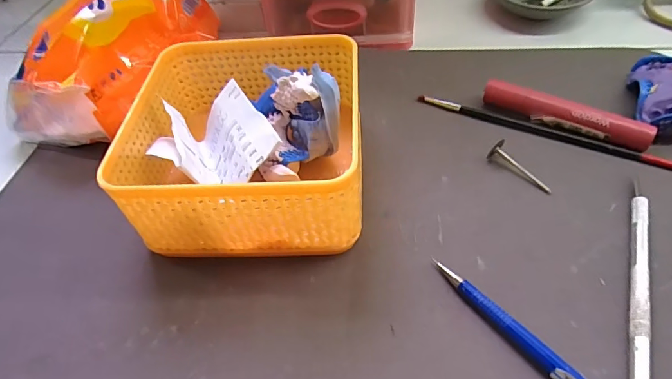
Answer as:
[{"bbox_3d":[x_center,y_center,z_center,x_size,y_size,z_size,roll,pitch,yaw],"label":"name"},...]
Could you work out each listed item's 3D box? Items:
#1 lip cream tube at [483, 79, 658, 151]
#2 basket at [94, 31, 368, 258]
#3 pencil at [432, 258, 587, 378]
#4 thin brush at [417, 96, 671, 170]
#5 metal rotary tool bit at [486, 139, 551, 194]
[{"bbox_3d":[0.152,-0.050,0.286,0.105,0.017,0.013,26,57,25],"label":"lip cream tube"},{"bbox_3d":[-0.051,-0.031,0.264,0.131,0.066,0.135,-2,50,5],"label":"basket"},{"bbox_3d":[0.098,0.079,0.191,0.010,0.009,0.133,-35,55,-22],"label":"pencil"},{"bbox_3d":[0.138,-0.041,0.289,0.170,0.005,0.008,21,55,22],"label":"thin brush"},{"bbox_3d":[0.117,-0.013,0.268,0.010,0.011,0.044,-36,67,-22],"label":"metal rotary tool bit"}]

